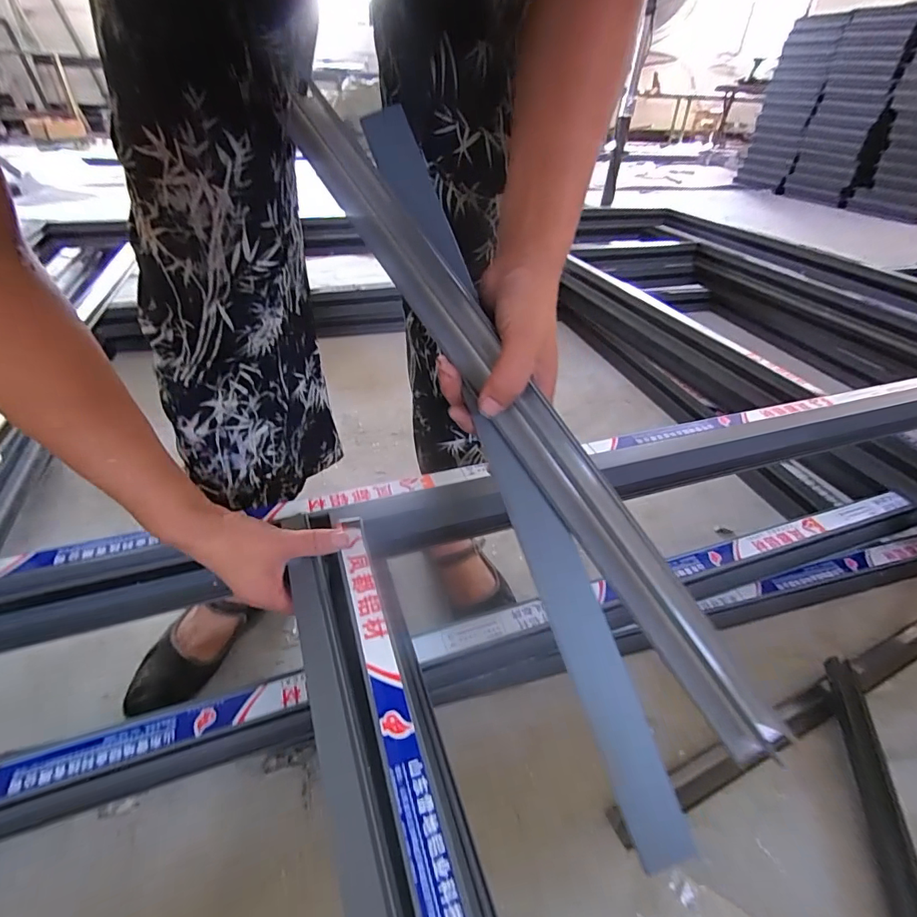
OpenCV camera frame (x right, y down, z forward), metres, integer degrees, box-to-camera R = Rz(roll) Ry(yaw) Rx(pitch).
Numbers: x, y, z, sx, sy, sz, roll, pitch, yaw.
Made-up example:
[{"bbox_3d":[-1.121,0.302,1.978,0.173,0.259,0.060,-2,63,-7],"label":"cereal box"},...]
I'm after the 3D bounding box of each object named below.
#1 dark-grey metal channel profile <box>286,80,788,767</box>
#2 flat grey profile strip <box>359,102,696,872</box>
[{"bbox_3d":[0.038,-0.045,0.334,0.034,0.036,0.550,-29,80,-33],"label":"dark-grey metal channel profile"},{"bbox_3d":[0.034,-0.011,0.335,0.034,0.007,0.556,-20,81,4],"label":"flat grey profile strip"}]

